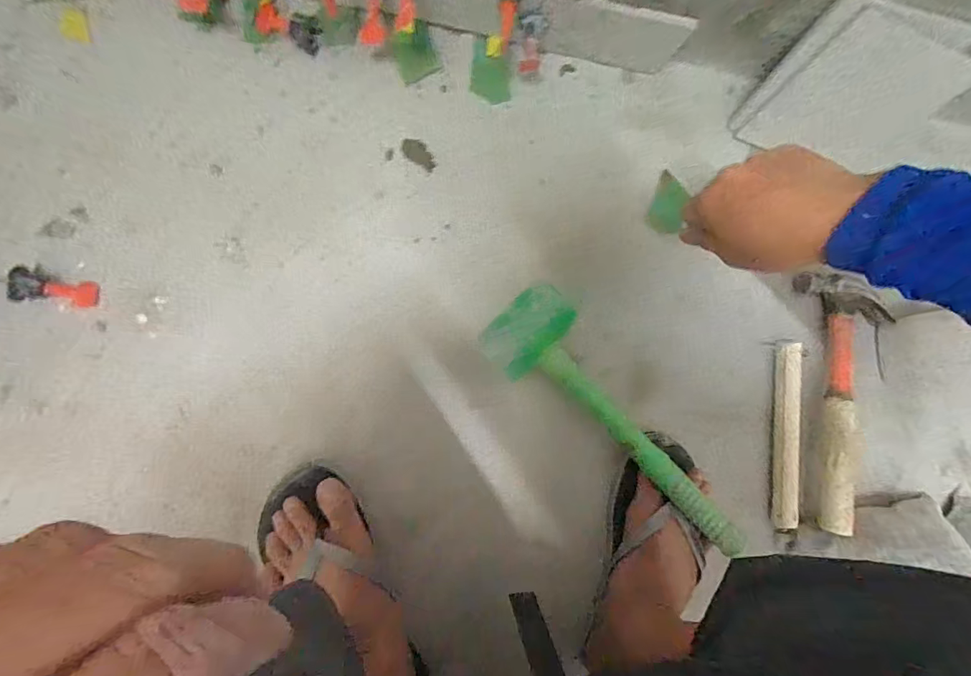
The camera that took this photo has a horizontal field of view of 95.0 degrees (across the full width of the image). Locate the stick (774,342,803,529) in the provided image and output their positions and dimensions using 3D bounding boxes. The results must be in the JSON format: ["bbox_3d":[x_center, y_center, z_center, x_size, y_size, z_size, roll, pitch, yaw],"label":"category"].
[{"bbox_3d":[0.361,0.117,0.533,0.023,0.027,0.216,0,91,-10],"label":"stick"}]

